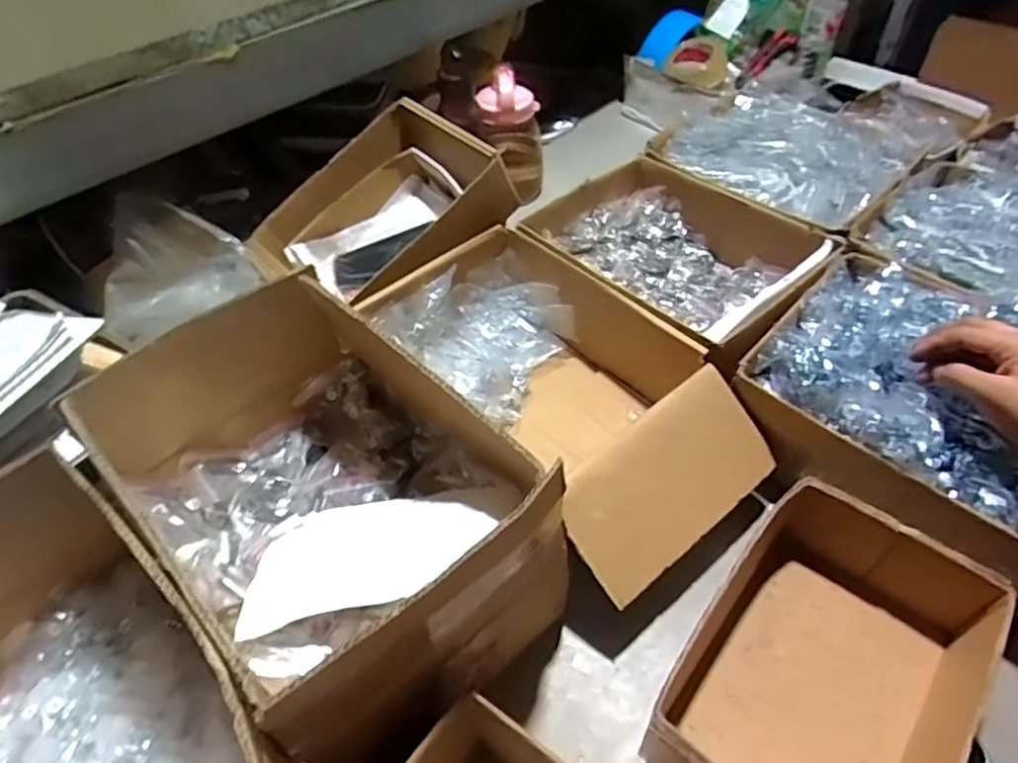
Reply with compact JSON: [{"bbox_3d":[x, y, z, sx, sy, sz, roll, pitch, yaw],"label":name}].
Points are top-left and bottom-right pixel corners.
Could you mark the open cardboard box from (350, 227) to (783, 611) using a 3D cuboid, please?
[{"bbox_3d":[0.045,0.023,0.691,0.267,0.129,0.426,-27,52,-19],"label":"open cardboard box"}]

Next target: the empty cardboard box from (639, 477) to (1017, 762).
[{"bbox_3d":[0.231,0.221,0.490,0.170,0.093,0.257,31,57,27],"label":"empty cardboard box"}]

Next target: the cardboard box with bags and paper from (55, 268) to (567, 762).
[{"bbox_3d":[-0.145,0.089,0.517,0.327,0.176,0.230,36,59,29],"label":"cardboard box with bags and paper"}]

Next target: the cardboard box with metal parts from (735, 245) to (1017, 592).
[{"bbox_3d":[0.406,0.015,0.625,0.295,0.117,0.272,35,59,29],"label":"cardboard box with metal parts"}]

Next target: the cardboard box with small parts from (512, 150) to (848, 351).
[{"bbox_3d":[0.199,-0.150,0.820,0.255,0.102,0.324,-34,55,-24],"label":"cardboard box with small parts"}]

